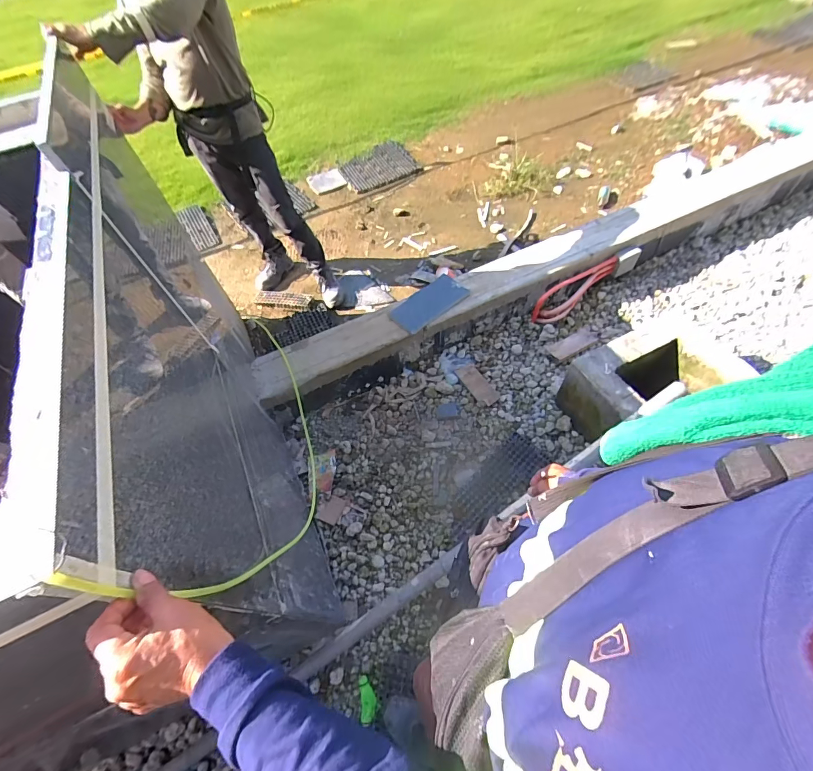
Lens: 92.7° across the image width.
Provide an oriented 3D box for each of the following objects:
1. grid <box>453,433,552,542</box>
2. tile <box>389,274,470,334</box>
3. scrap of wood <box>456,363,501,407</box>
[{"bbox_3d":[0.334,0.383,1.470,0.458,0.034,0.180,-39,64,-19],"label":"grid"},{"bbox_3d":[0.100,-0.365,1.708,0.348,0.019,0.164,-37,72,-16],"label":"tile"},{"bbox_3d":[0.316,-0.003,1.719,0.091,0.014,0.206,-34,74,-13],"label":"scrap of wood"}]

